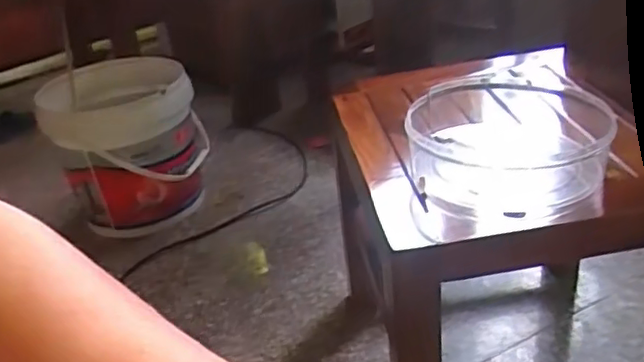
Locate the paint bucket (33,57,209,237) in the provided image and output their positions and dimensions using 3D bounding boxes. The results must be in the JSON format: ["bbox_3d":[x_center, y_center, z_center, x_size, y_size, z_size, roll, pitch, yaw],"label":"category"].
[{"bbox_3d":[-0.417,-0.088,1.365,0.305,0.267,0.295,-16,32,-14],"label":"paint bucket"}]

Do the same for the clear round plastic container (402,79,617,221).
[{"bbox_3d":[0.188,-0.047,0.664,0.186,0.075,0.179,-5,31,4],"label":"clear round plastic container"}]

